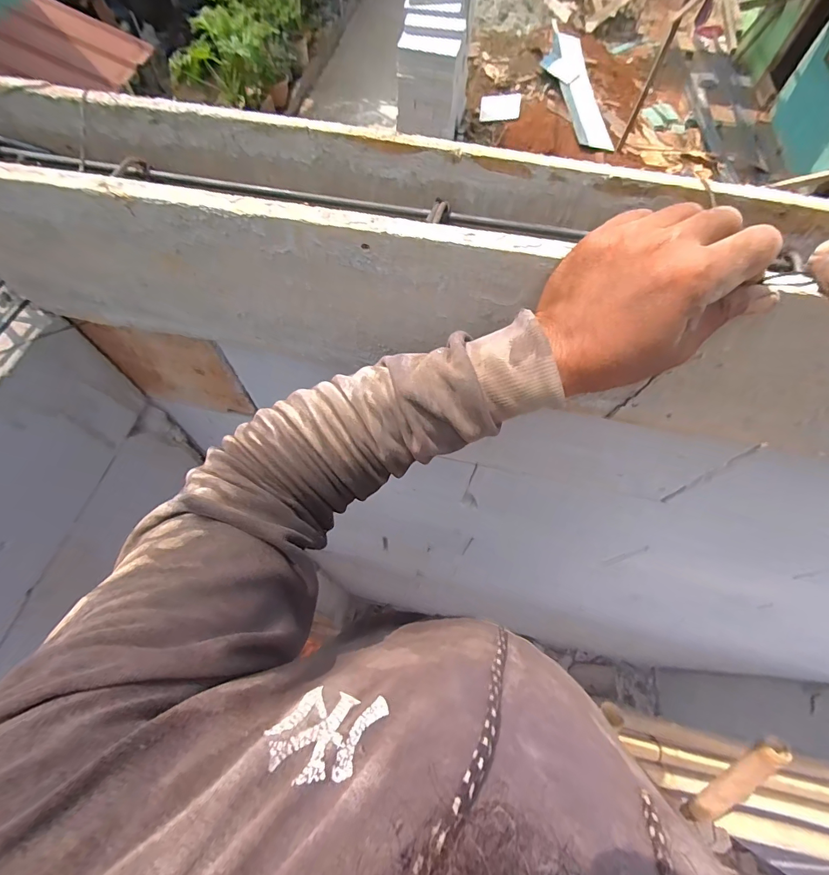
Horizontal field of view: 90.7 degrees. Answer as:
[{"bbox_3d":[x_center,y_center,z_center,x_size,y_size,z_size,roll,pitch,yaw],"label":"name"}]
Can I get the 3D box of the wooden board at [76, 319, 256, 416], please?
[{"bbox_3d":[-0.327,-0.086,0.561,0.176,0.194,0.019,10,64,4],"label":"wooden board"}]

